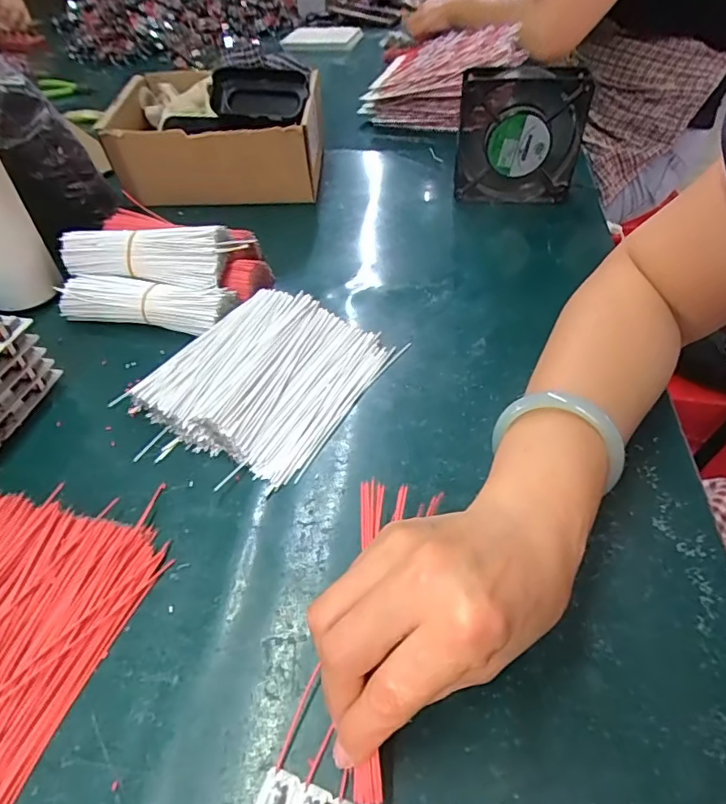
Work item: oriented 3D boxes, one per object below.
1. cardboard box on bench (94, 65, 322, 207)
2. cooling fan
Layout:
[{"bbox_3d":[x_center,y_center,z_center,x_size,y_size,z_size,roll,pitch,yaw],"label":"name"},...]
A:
[{"bbox_3d":[-0.161,-0.304,0.586,0.223,0.103,0.157,0,46,2],"label":"cardboard box on bench"},{"bbox_3d":[0.161,-0.265,0.530,0.122,0.133,0.035,2,46,5],"label":"cooling fan"}]

